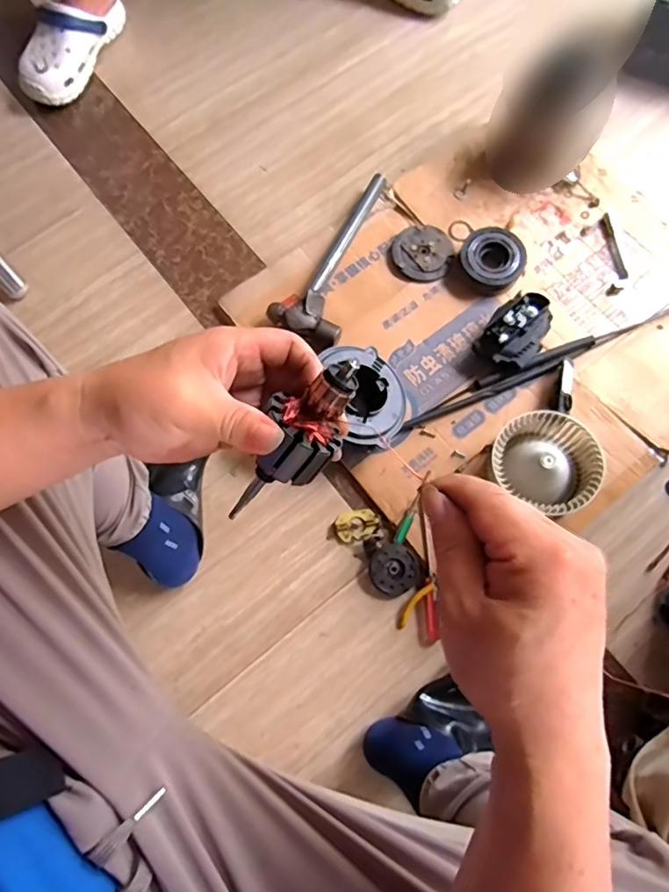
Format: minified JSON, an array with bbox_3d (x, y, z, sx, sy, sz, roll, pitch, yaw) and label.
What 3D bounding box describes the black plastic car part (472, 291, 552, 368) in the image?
[{"bbox_3d":[0.274,-0.170,0.794,0.079,0.061,0.114,36,79,11],"label":"black plastic car part"}]

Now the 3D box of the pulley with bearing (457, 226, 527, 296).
[{"bbox_3d":[0.254,-0.302,0.843,0.100,0.033,0.096,0,73,1],"label":"pulley with bearing"}]

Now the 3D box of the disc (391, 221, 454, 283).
[{"bbox_3d":[0.144,-0.325,0.867,0.095,0.014,0.109,-6,73,-1],"label":"disc"}]

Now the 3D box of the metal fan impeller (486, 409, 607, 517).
[{"bbox_3d":[0.291,0.022,0.726,0.136,0.074,0.131,0,73,1],"label":"metal fan impeller"}]

